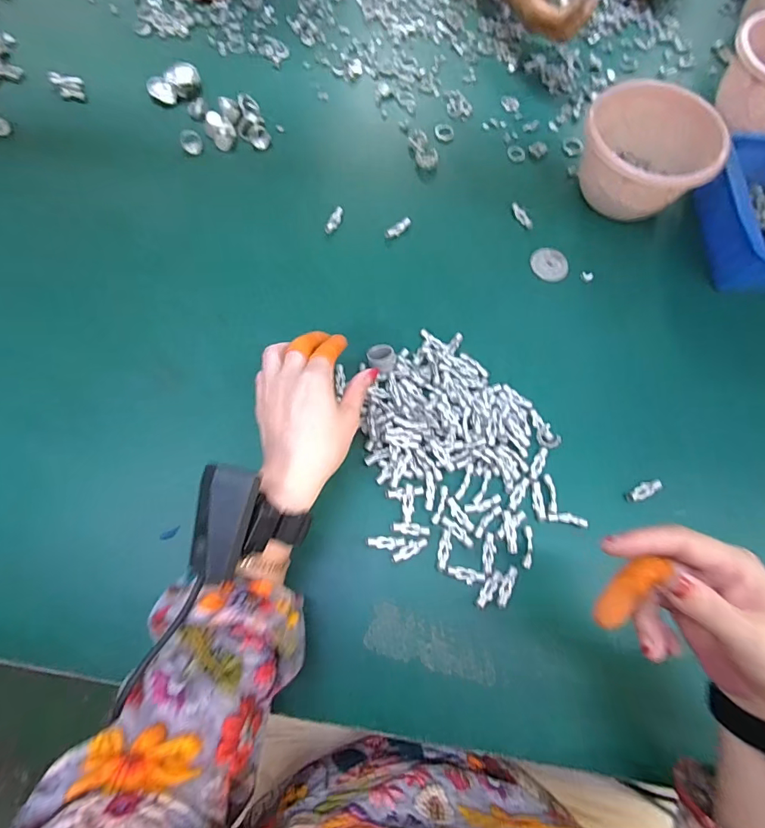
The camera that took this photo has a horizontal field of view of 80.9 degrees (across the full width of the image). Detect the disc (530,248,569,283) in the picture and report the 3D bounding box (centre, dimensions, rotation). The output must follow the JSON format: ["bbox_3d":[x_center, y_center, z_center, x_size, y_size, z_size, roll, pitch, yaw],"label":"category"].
[{"bbox_3d":[0.195,-0.176,0.526,0.042,0.004,0.045,1,69,-3],"label":"disc"}]

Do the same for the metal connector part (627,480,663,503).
[{"bbox_3d":[0.251,0.074,0.432,0.036,0.010,0.014,-19,71,-10],"label":"metal connector part"}]

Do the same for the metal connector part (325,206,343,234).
[{"bbox_3d":[-0.057,-0.231,0.535,0.014,0.006,0.038,19,69,5],"label":"metal connector part"}]

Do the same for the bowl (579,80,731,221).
[{"bbox_3d":[0.290,-0.300,0.521,0.132,0.088,0.129,1,69,-3],"label":"bowl"}]

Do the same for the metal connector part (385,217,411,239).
[{"bbox_3d":[0.019,-0.221,0.532,0.036,0.005,0.013,-38,75,-15],"label":"metal connector part"}]

